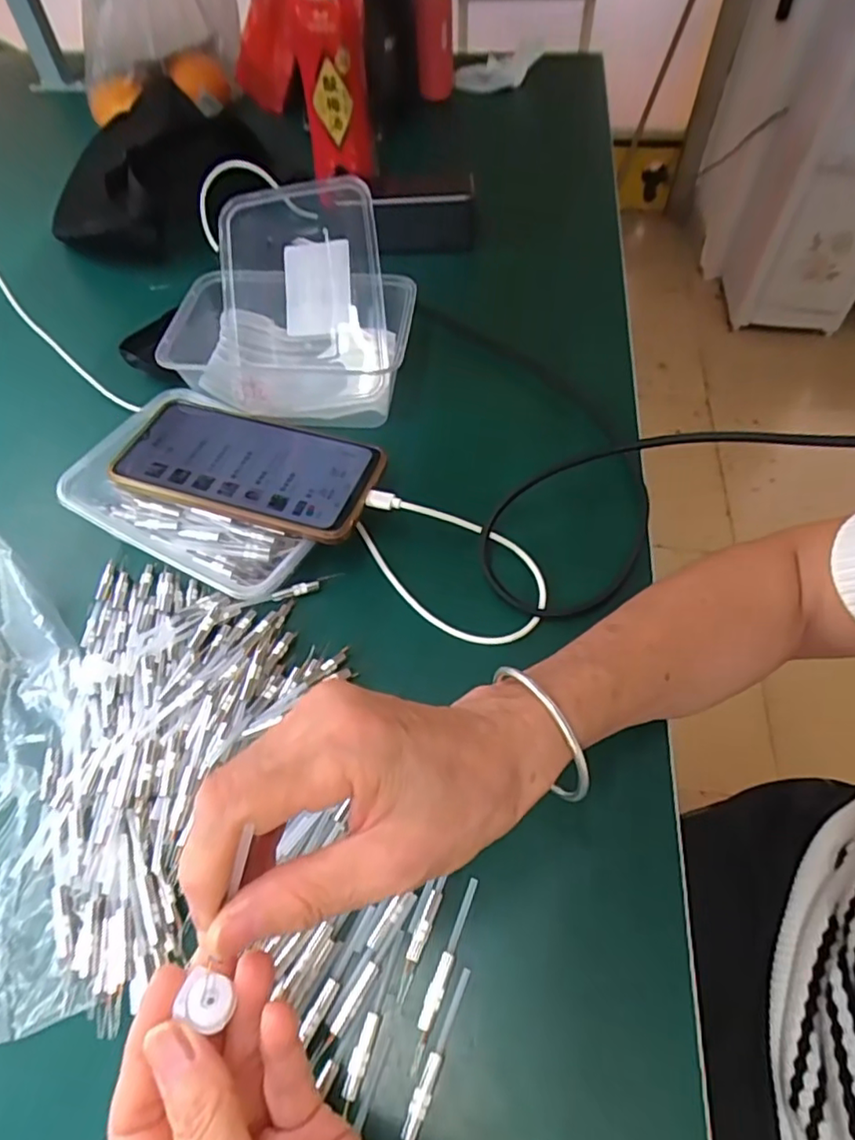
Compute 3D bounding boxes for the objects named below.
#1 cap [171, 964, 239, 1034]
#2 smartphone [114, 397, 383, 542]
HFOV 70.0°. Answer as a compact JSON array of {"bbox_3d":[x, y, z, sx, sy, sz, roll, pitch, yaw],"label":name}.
[{"bbox_3d":[-0.073,0.141,0.201,0.017,0.004,0.014,18,59,13],"label":"cap"},{"bbox_3d":[-0.114,-0.067,0.387,0.167,0.008,0.079,16,56,13],"label":"smartphone"}]

